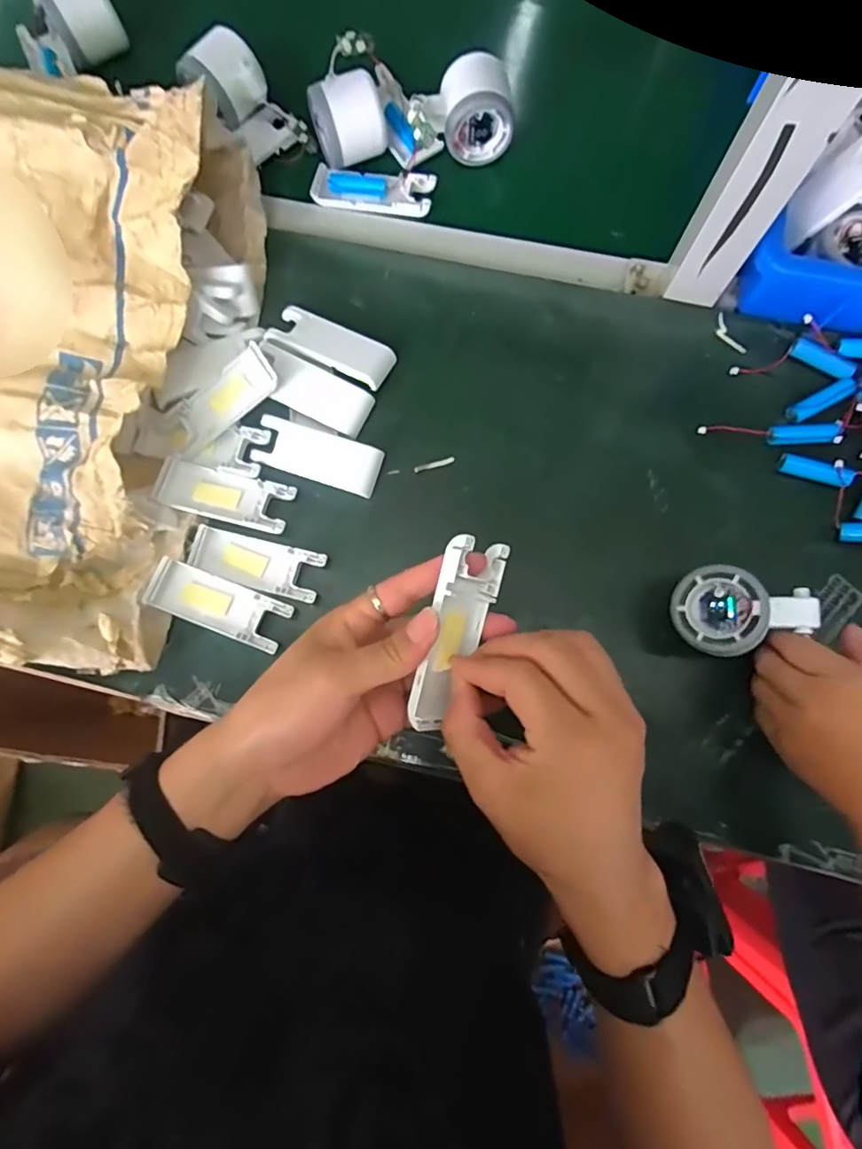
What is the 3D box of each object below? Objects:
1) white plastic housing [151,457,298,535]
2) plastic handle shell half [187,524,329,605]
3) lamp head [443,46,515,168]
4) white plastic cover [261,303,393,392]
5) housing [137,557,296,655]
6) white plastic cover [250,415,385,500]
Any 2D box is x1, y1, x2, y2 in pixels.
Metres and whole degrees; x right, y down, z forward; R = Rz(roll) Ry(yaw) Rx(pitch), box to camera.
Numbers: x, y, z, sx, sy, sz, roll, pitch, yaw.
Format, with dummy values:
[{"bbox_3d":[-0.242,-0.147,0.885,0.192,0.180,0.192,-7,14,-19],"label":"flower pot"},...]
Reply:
[{"bbox_3d":[-0.161,-0.061,0.432,0.103,0.012,0.041,13,81,4],"label":"white plastic housing"},{"bbox_3d":[-0.133,-0.009,0.427,0.100,0.011,0.037,16,81,5],"label":"plastic handle shell half"},{"bbox_3d":[0.040,-0.392,0.469,0.057,0.050,0.053,-2,80,2],"label":"lamp head"},{"bbox_3d":[-0.079,-0.184,0.444,0.100,0.010,0.039,25,82,6],"label":"white plastic cover"},{"bbox_3d":[-0.158,0.023,0.412,0.101,0.012,0.039,21,82,6],"label":"housing"},{"bbox_3d":[-0.089,-0.093,0.437,0.098,0.012,0.038,18,81,5],"label":"white plastic cover"}]

